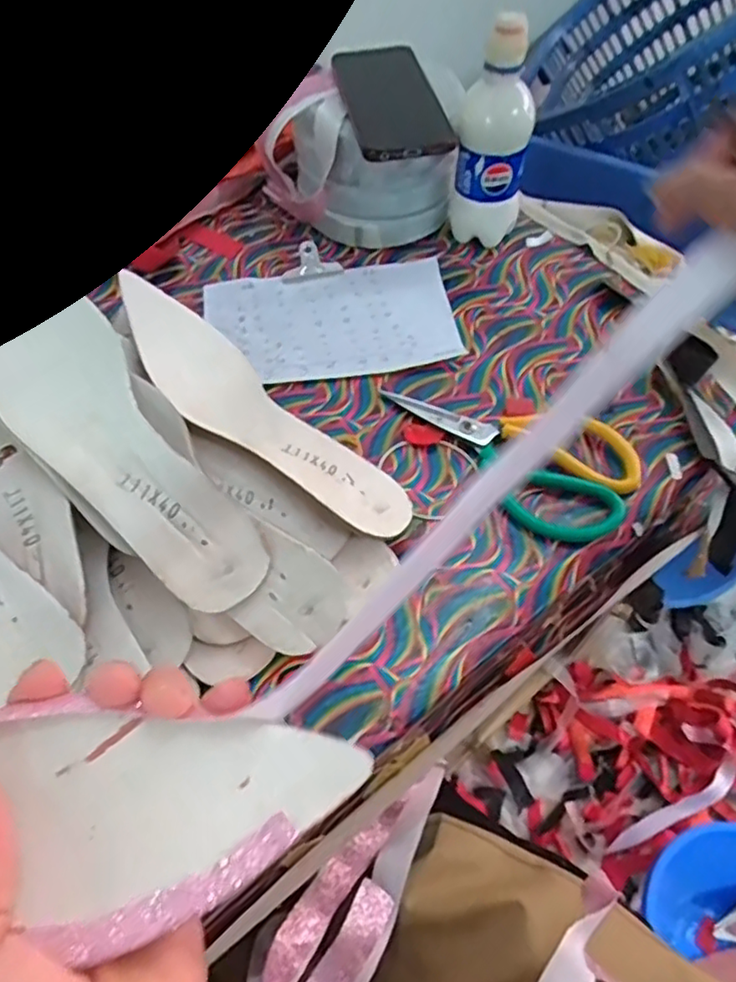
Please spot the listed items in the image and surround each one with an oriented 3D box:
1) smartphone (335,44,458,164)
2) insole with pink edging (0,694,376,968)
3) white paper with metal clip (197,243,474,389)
[{"bbox_3d":[0.019,-0.336,0.544,0.077,0.013,0.168,-10,57,-7],"label":"smartphone"},{"bbox_3d":[-0.134,0.105,0.186,0.259,0.019,0.070,-8,57,-12],"label":"insole with pink edging"},{"bbox_3d":[-0.031,-0.151,0.537,0.204,0.012,0.137,-5,57,-4],"label":"white paper with metal clip"}]

